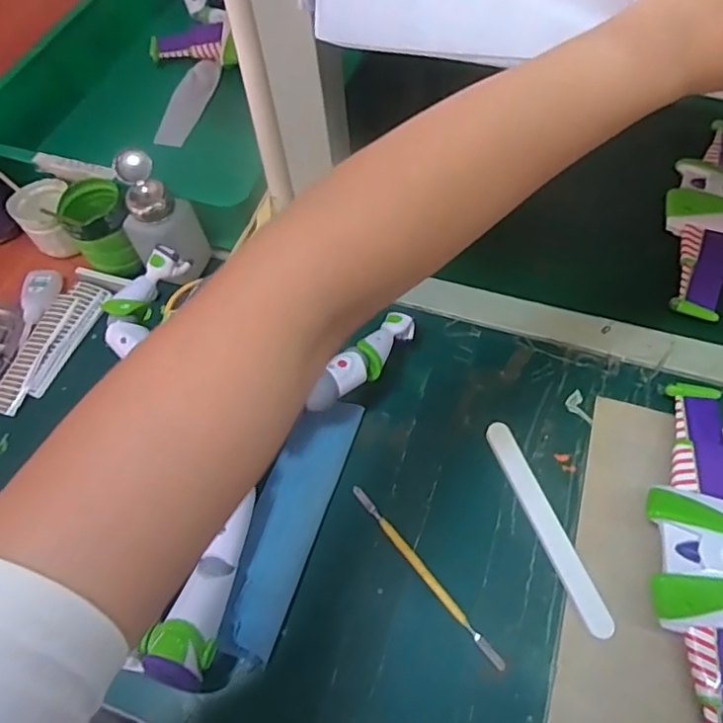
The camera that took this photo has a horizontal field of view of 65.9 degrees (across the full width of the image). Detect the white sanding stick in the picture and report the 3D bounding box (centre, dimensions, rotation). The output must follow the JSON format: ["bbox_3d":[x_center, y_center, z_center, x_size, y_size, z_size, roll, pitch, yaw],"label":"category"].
[{"bbox_3d":[0.148,0.127,0.447,0.023,0.007,0.174,-19,61,-6],"label":"white sanding stick"}]

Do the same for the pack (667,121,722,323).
[{"bbox_3d":[0.385,-0.171,0.589,0.109,0.042,0.314,20,64,15],"label":"pack"}]

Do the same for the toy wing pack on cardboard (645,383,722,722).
[{"bbox_3d":[0.263,0.148,0.406,0.105,0.043,0.290,10,62,10],"label":"toy wing pack on cardboard"}]

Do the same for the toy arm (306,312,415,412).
[{"bbox_3d":[0.002,-0.002,0.470,0.034,0.024,0.133,31,48,20],"label":"toy arm"}]

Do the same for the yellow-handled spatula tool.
[{"bbox_3d":[0.048,0.163,0.433,0.008,0.004,0.167,-36,64,-15],"label":"yellow-handled spatula tool"}]

